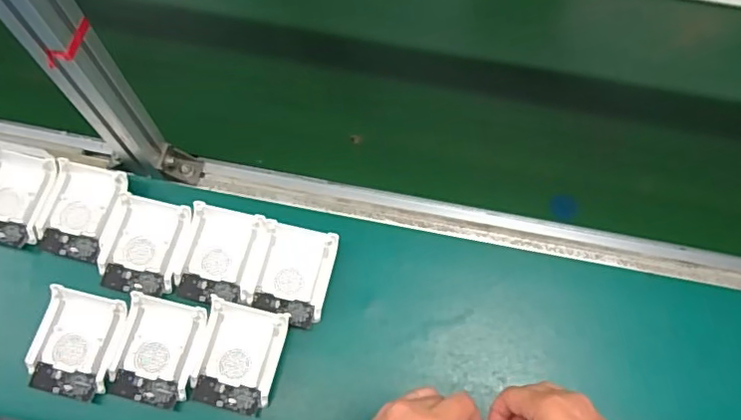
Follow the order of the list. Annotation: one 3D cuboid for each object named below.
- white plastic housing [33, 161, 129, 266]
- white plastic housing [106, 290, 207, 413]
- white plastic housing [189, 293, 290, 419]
[{"bbox_3d":[-0.352,0.002,0.683,0.091,0.037,0.113,17,70,5],"label":"white plastic housing"},{"bbox_3d":[-0.237,0.158,0.625,0.087,0.034,0.109,13,69,4],"label":"white plastic housing"},{"bbox_3d":[-0.146,0.164,0.624,0.089,0.030,0.112,13,70,3],"label":"white plastic housing"}]

